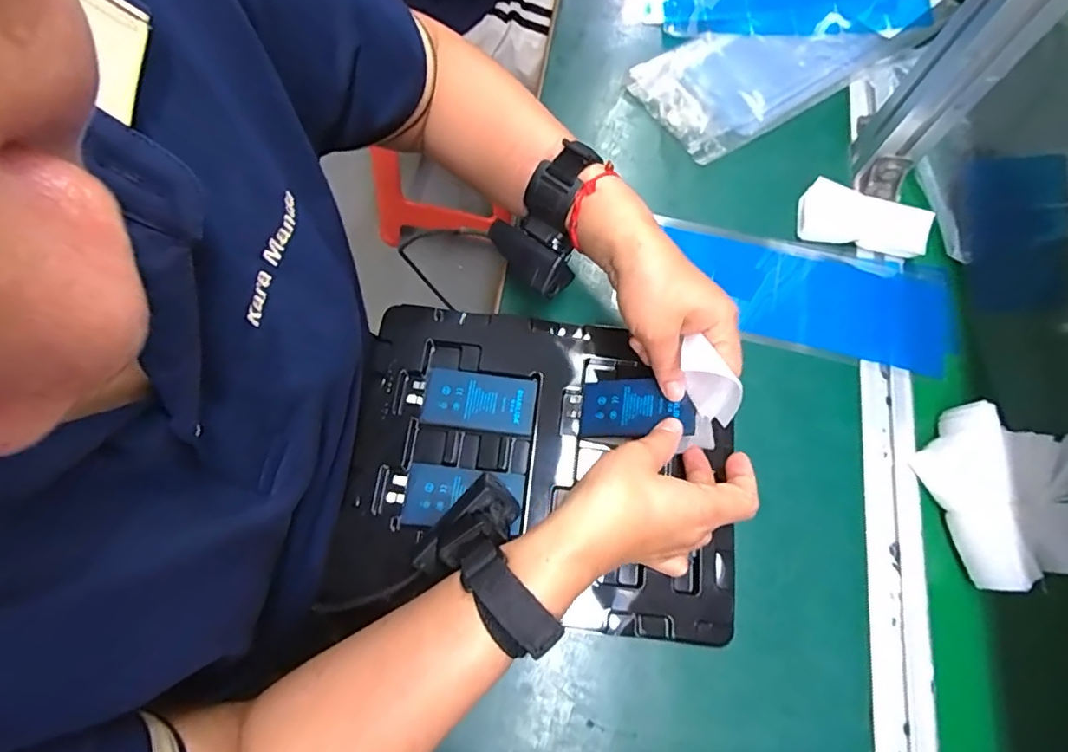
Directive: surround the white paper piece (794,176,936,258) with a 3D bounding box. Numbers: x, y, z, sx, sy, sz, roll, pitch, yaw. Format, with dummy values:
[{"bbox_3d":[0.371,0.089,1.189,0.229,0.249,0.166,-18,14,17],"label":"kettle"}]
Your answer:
[{"bbox_3d":[0.278,-0.133,0.468,0.100,0.012,0.049,15,97,14],"label":"white paper piece"}]

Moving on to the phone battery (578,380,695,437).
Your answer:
[{"bbox_3d":[0.073,0.025,0.397,0.083,0.006,0.042,0,69,29],"label":"phone battery"}]

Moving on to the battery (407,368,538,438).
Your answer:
[{"bbox_3d":[-0.046,0.019,0.420,0.092,0.004,0.043,8,72,0],"label":"battery"}]

